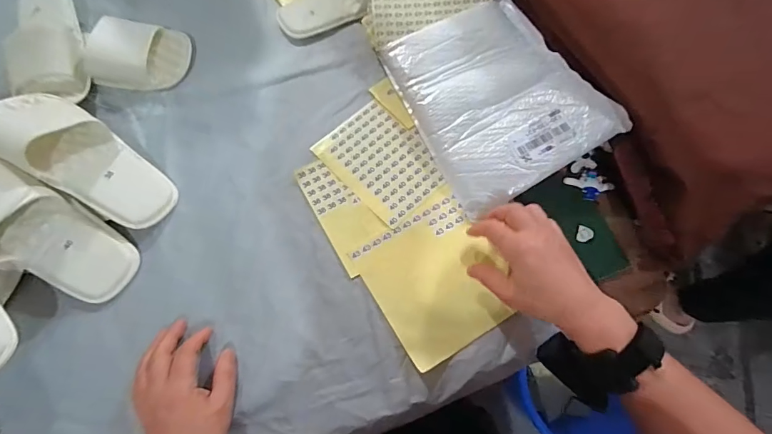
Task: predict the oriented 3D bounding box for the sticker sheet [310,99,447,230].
[{"bbox_3d":[-0.003,-0.072,0.510,0.112,0.010,0.156,-42,74,-11],"label":"sticker sheet"}]

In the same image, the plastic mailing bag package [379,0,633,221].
[{"bbox_3d":[0.134,-0.158,0.508,0.201,0.030,0.265,-27,69,3],"label":"plastic mailing bag package"}]

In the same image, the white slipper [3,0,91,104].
[{"bbox_3d":[-0.477,-0.240,0.554,0.100,0.060,0.212,-23,72,-5],"label":"white slipper"}]

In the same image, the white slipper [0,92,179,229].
[{"bbox_3d":[-0.361,-0.072,0.465,0.233,0.052,0.093,35,75,-6],"label":"white slipper"}]

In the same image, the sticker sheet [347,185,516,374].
[{"bbox_3d":[0.057,0.066,0.452,0.146,0.007,0.157,-32,73,-8],"label":"sticker sheet"}]

